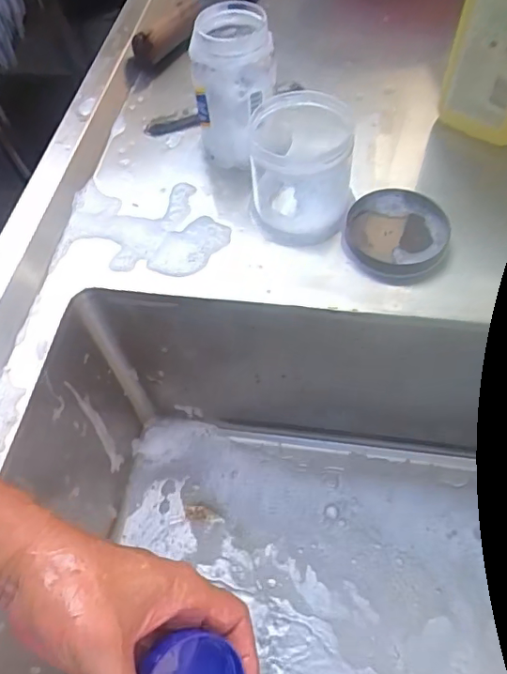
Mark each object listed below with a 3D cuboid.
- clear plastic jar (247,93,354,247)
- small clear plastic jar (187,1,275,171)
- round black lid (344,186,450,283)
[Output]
[{"bbox_3d":[0.039,-0.150,0.460,0.090,0.081,0.108,2,58,6],"label":"clear plastic jar"},{"bbox_3d":[-0.017,-0.231,0.490,0.072,0.119,0.081,-4,58,3],"label":"small clear plastic jar"},{"bbox_3d":[0.120,-0.088,0.452,0.084,0.019,0.086,-2,58,4],"label":"round black lid"}]

